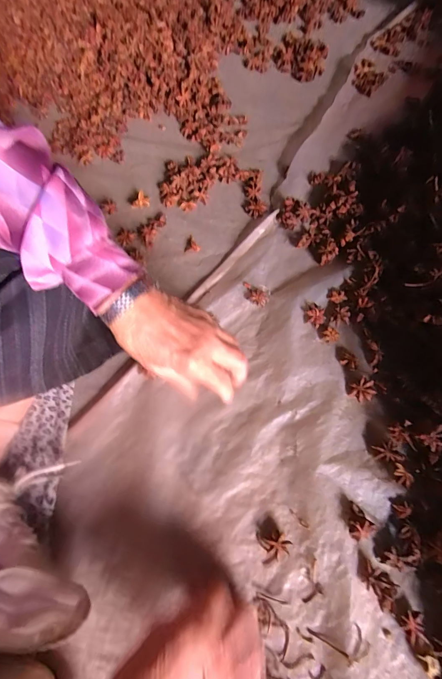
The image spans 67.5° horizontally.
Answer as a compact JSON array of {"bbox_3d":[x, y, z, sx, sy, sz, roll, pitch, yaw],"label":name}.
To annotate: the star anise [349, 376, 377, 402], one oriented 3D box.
[{"bbox_3d":[0.165,0.058,0.384,0.025,0.006,0.028,34,92,31],"label":"star anise"}]

